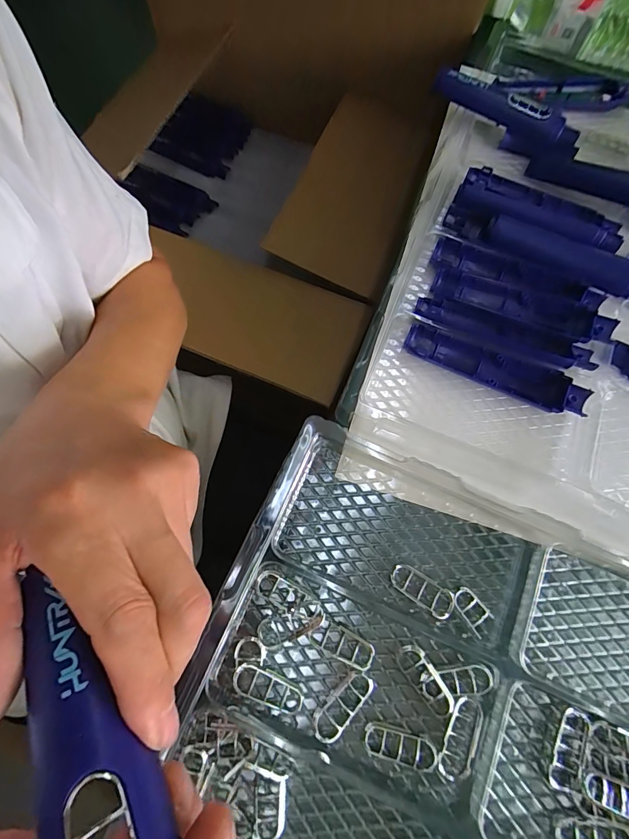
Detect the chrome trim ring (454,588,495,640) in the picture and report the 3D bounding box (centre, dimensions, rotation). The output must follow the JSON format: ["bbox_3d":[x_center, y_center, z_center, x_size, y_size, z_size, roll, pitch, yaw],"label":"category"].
[{"bbox_3d":[0.125,0.150,0.310,0.021,0.009,0.035,-37,77,-12],"label":"chrome trim ring"}]

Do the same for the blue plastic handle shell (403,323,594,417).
[{"bbox_3d":[0.166,-0.047,0.368,0.166,0.020,0.037,27,73,6],"label":"blue plastic handle shell"}]

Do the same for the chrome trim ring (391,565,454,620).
[{"bbox_3d":[0.085,0.136,0.312,0.051,0.010,0.022,30,74,7],"label":"chrome trim ring"}]

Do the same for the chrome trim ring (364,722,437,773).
[{"bbox_3d":[0.061,0.234,0.281,0.051,0.007,0.022,15,73,3],"label":"chrome trim ring"}]

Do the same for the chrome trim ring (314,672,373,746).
[{"bbox_3d":[0.021,0.209,0.288,0.051,0.008,0.021,-43,79,-14],"label":"chrome trim ring"}]

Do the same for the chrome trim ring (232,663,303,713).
[{"bbox_3d":[-0.034,0.198,0.290,0.054,0.006,0.021,21,73,5],"label":"chrome trim ring"}]

